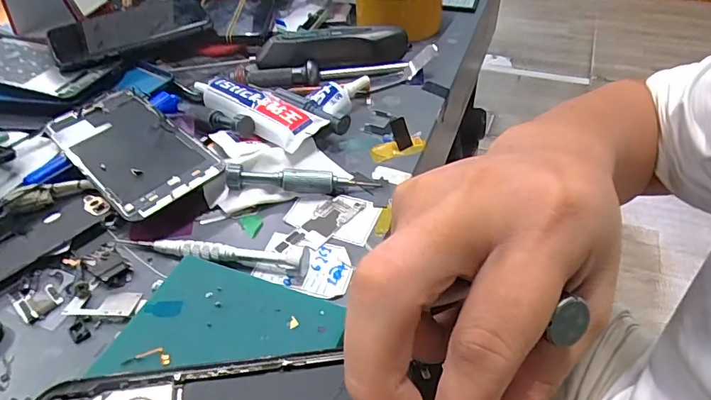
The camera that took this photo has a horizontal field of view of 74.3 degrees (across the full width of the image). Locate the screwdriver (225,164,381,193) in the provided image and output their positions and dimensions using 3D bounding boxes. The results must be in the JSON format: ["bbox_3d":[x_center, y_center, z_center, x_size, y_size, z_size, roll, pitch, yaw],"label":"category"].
[{"bbox_3d":[-0.037,-0.013,0.333,0.106,0.016,0.013,-2,43,1],"label":"screwdriver"}]

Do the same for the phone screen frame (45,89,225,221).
[{"bbox_3d":[-0.171,-0.041,0.352,0.071,0.004,0.156,-37,54,-27],"label":"phone screen frame"}]

